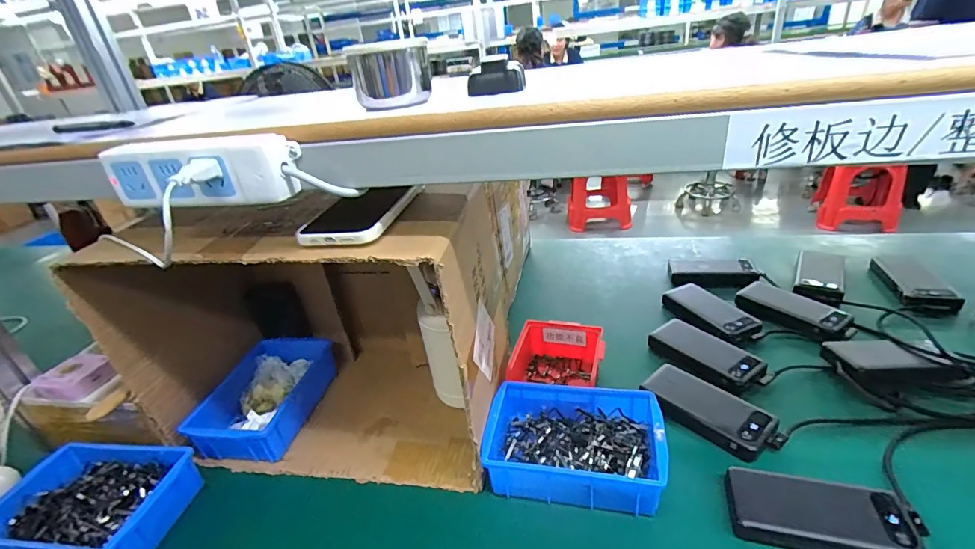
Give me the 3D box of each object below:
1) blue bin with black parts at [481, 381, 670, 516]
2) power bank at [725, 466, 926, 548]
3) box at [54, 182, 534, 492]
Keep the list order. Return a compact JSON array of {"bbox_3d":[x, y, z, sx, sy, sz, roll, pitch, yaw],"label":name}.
[{"bbox_3d":[0.104,0.199,0.535,0.198,0.057,0.138,2,30,15],"label":"blue bin with black parts"},{"bbox_3d":[0.330,0.241,0.444,0.153,0.031,0.070,5,31,20],"label":"power bank"},{"bbox_3d":[-0.221,0.057,0.595,0.473,0.337,0.267,2,30,15],"label":"box"}]

